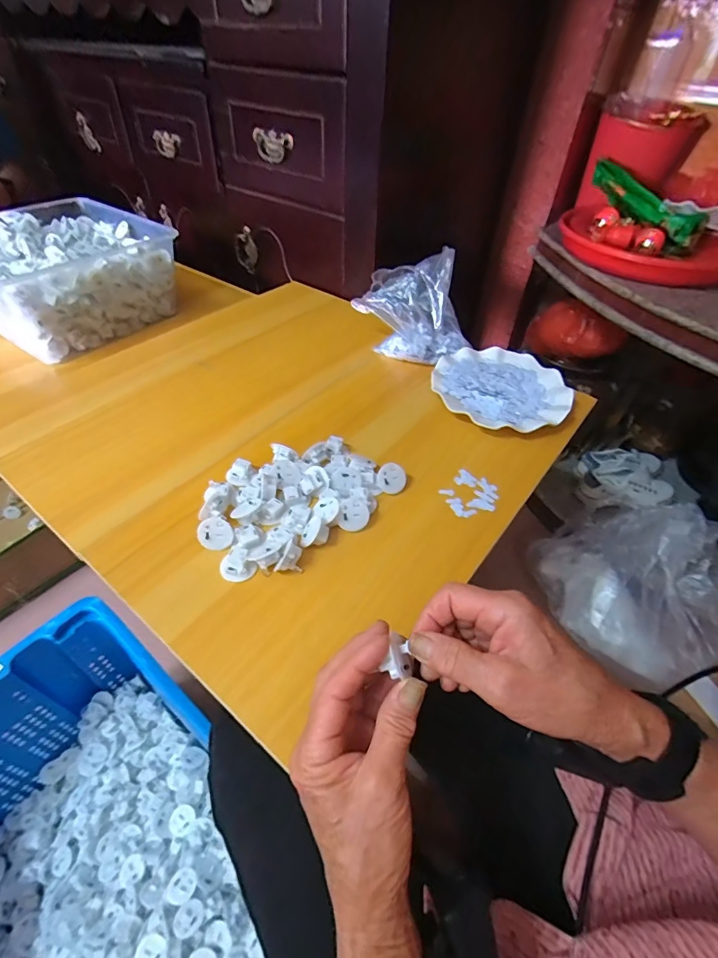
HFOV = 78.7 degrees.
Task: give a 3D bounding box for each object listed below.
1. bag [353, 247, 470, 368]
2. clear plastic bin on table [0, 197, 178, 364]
[{"bbox_3d":[0.082,-0.258,0.652,0.123,0.116,0.142,-25,53,-25],"label":"bag"},{"bbox_3d":[-0.518,-0.362,0.771,0.295,0.134,0.288,29,52,22],"label":"clear plastic bin on table"}]

